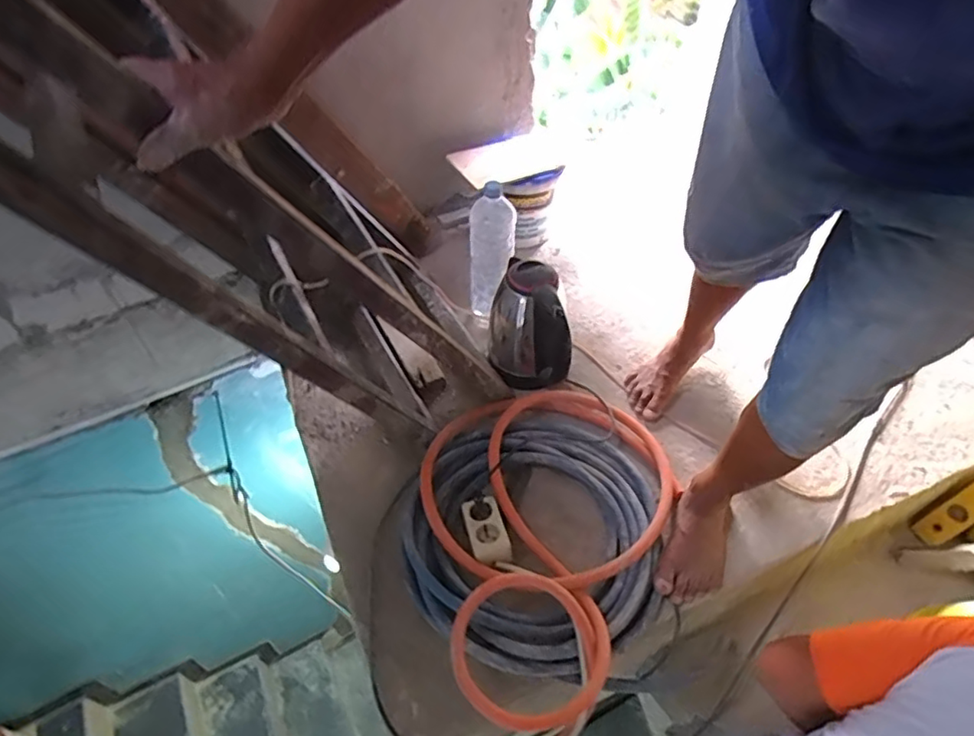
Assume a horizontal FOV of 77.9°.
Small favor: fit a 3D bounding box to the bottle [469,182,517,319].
[{"bbox_3d":[0.011,-0.216,1.191,0.086,0.290,0.059,1,49,0],"label":"bottle"}]

